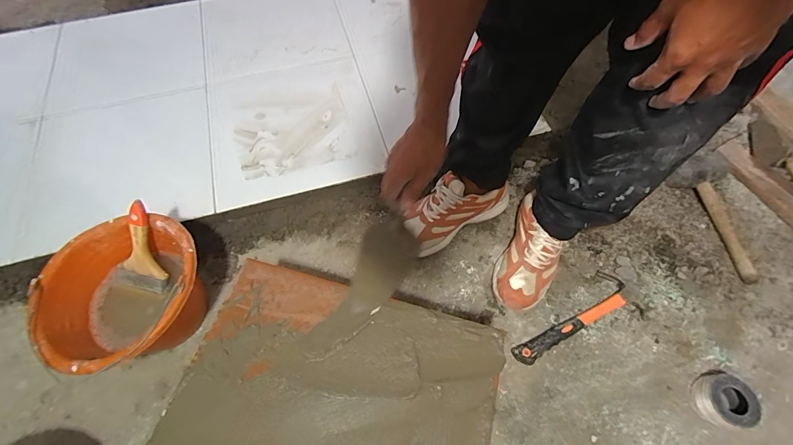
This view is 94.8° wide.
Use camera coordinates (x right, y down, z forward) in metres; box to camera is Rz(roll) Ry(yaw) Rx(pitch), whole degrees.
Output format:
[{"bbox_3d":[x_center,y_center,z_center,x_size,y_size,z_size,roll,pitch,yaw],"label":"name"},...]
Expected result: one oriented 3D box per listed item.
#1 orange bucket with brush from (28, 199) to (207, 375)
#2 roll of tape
[{"bbox_3d":[-0.451,0.139,0.653,0.248,0.183,0.237,0,62,0],"label":"orange bucket with brush"},{"bbox_3d":[0.577,0.313,0.642,0.088,0.045,0.087,0,62,0],"label":"roll of tape"}]

